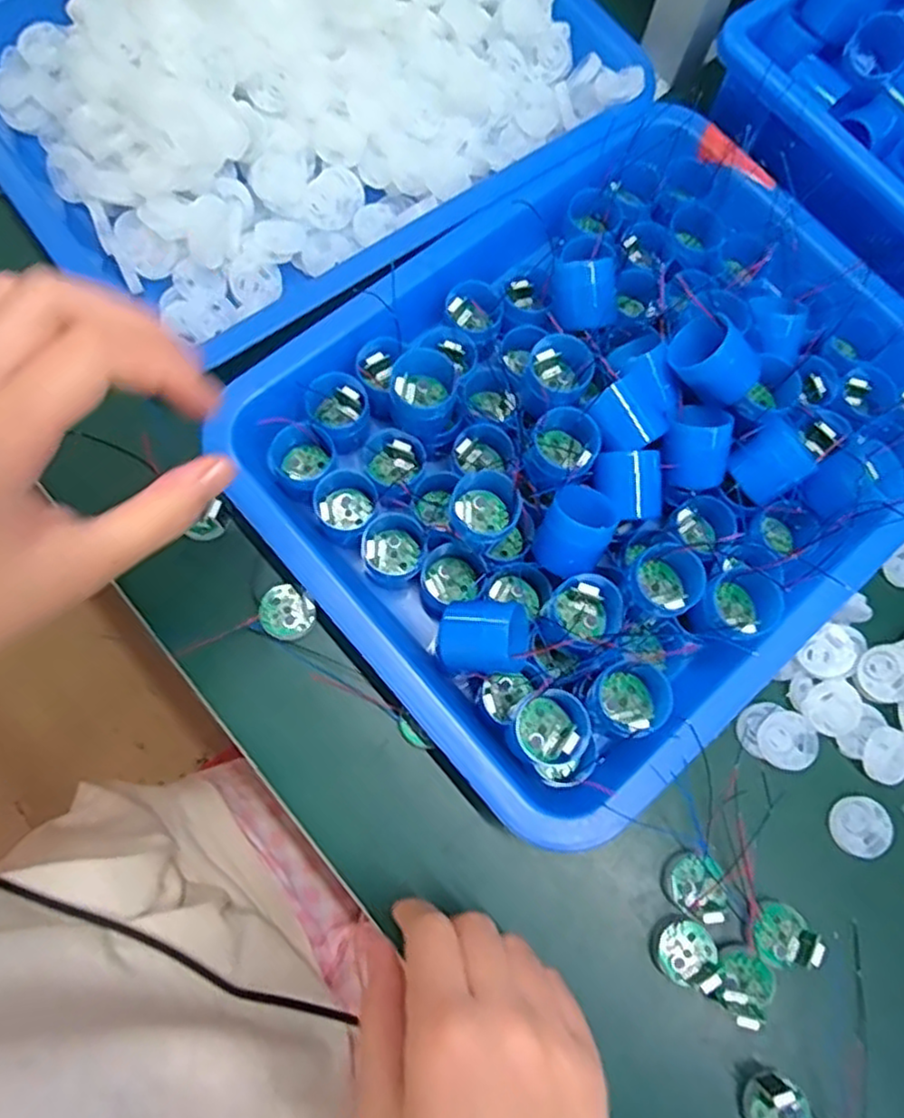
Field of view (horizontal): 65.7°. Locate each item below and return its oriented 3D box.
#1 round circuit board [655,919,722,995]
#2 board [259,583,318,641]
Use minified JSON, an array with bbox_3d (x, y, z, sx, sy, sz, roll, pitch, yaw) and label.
[{"bbox_3d":[0.101,0.168,0.299,0.024,0.012,0.025,-2,57,4],"label":"round circuit board"},{"bbox_3d":[-0.077,0.025,0.325,0.025,0.004,0.024,0,87,-4],"label":"board"}]

